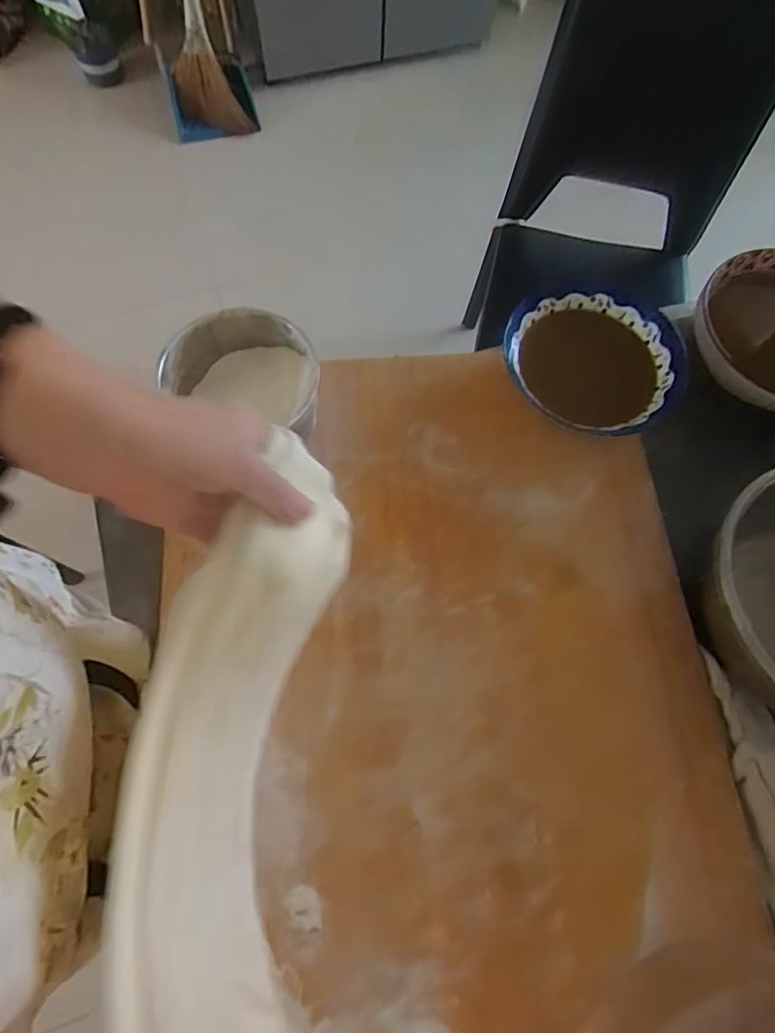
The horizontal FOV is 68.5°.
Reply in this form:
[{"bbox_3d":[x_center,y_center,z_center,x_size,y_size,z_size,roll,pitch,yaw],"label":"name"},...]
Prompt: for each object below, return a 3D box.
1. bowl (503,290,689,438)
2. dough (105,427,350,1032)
[{"bbox_3d":[0.232,-0.174,0.652,0.190,0.045,0.175,1,70,-2],"label":"bowl"},{"bbox_3d":[-0.084,0.159,0.303,0.127,0.076,0.407,-2,68,-3],"label":"dough"}]

